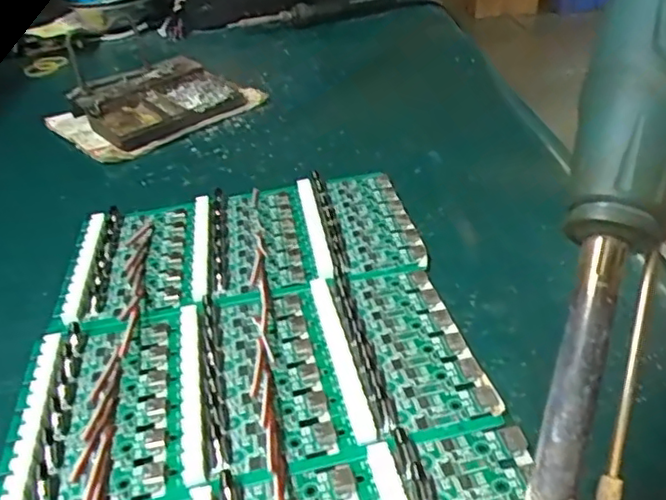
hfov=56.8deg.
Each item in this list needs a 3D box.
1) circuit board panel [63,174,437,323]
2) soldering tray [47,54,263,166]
[{"bbox_3d":[-0.049,-0.008,0.345,0.182,0.008,0.105,-10,35,-5],"label":"circuit board panel"},{"bbox_3d":[-0.151,-0.127,0.520,0.146,0.031,0.120,-30,41,-30],"label":"soldering tray"}]

